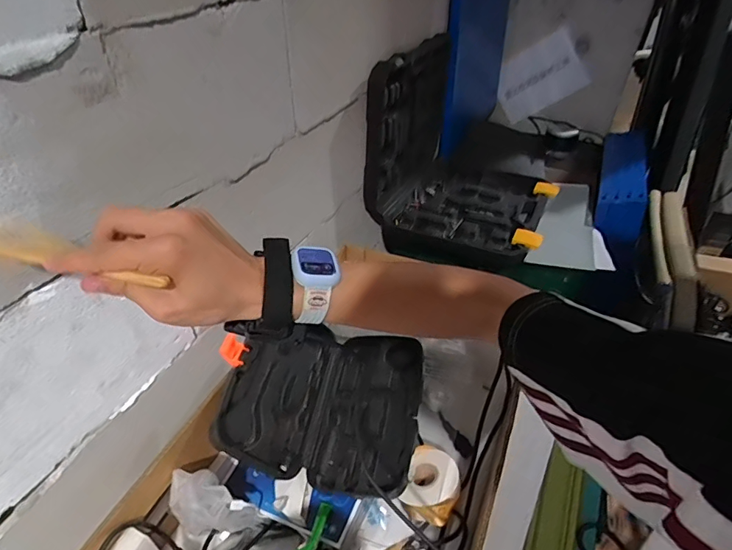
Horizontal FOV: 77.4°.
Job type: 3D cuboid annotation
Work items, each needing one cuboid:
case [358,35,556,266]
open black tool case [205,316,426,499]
[{"bbox_3d":[0.256,-0.297,1.062,0.380,0.364,0.447,17,43,19],"label":"case"},{"bbox_3d":[-0.052,0.167,0.665,0.256,0.116,0.250,5,40,7],"label":"open black tool case"}]

